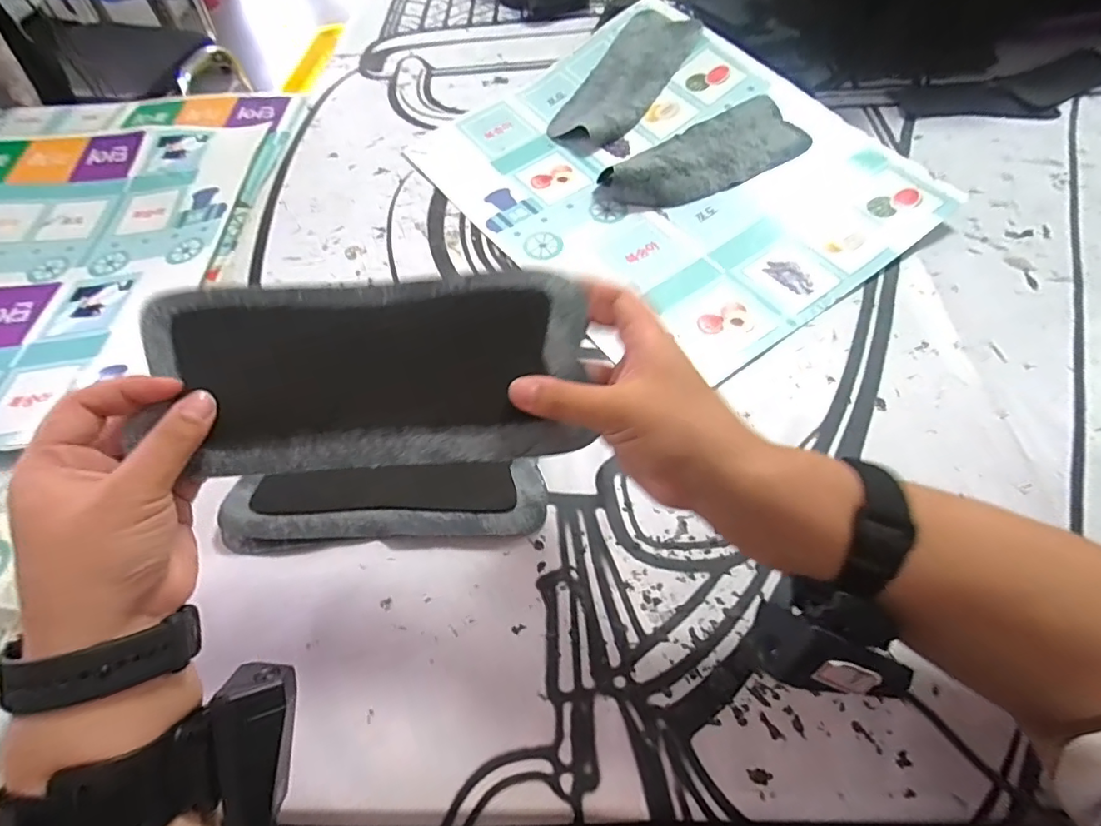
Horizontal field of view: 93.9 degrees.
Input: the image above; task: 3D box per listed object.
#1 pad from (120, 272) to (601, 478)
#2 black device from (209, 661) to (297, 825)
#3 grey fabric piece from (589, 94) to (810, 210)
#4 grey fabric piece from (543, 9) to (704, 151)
[{"bbox_3d":[-0.090,-0.021,0.265,0.215,0.016,0.093,-4,86,-2],"label":"pad"},{"bbox_3d":[-0.136,0.159,0.243,0.024,0.028,0.073,-2,89,-1],"label":"black device"},{"bbox_3d":[0.163,-0.278,0.564,0.233,0.038,0.099,-25,61,-14],"label":"grey fabric piece"},{"bbox_3d":[0.090,-0.407,0.634,0.100,0.060,0.236,30,63,18],"label":"grey fabric piece"}]

